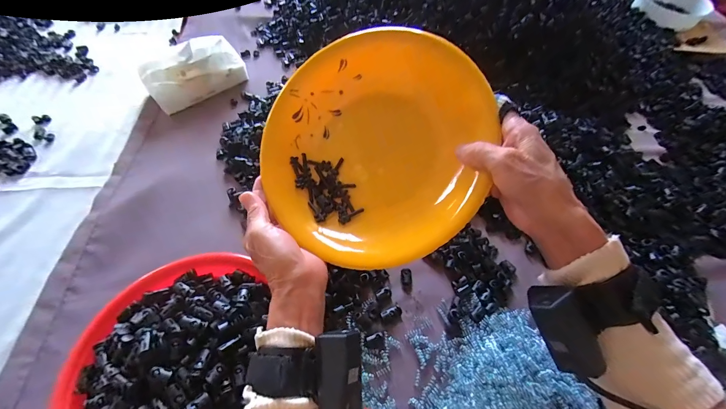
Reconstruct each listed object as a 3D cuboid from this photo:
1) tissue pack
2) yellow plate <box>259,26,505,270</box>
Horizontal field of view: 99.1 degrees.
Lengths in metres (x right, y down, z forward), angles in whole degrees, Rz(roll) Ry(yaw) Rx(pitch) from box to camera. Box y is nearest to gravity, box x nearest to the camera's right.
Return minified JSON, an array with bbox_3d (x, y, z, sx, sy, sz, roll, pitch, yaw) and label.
[{"bbox_3d":[-0.305,-0.243,0.564,0.169,0.080,0.071,-36,66,-22],"label":"tissue pack"},{"bbox_3d":[0.009,-0.060,0.325,0.235,0.038,0.236,-2,83,22],"label":"yellow plate"}]

